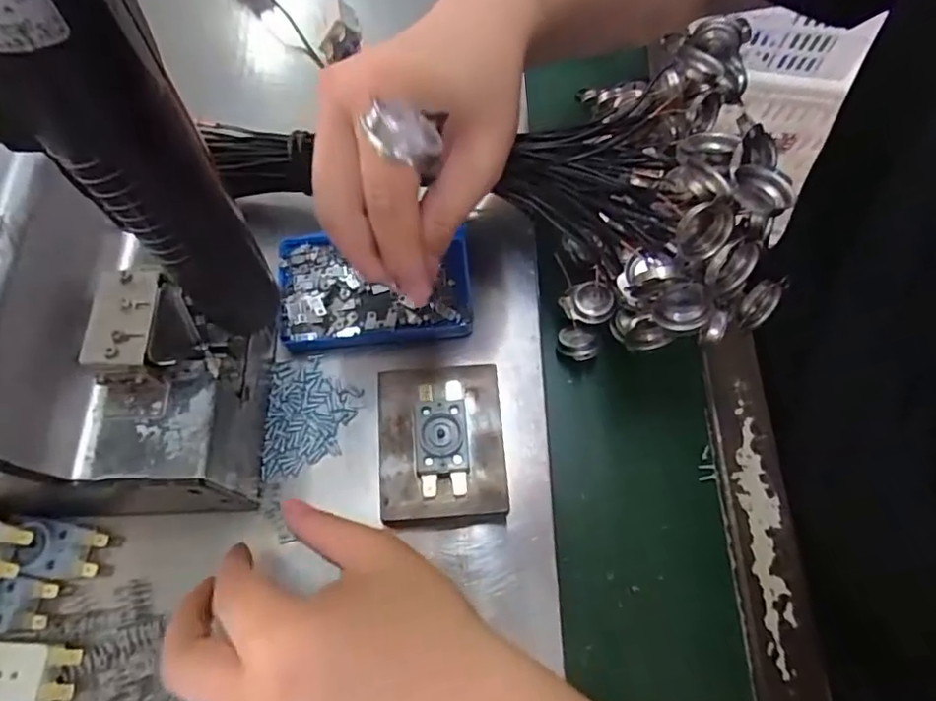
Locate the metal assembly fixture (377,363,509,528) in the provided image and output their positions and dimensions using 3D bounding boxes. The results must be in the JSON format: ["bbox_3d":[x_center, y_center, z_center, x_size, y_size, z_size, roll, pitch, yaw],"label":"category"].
[{"bbox_3d":[-0.014,0.050,0.317,0.063,0.038,0.081,-3,68,-3],"label":"metal assembly fixture"}]

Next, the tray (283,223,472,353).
[{"bbox_3d":[-0.055,-0.038,0.364,0.113,0.012,0.073,-7,68,-5],"label":"tray"}]

